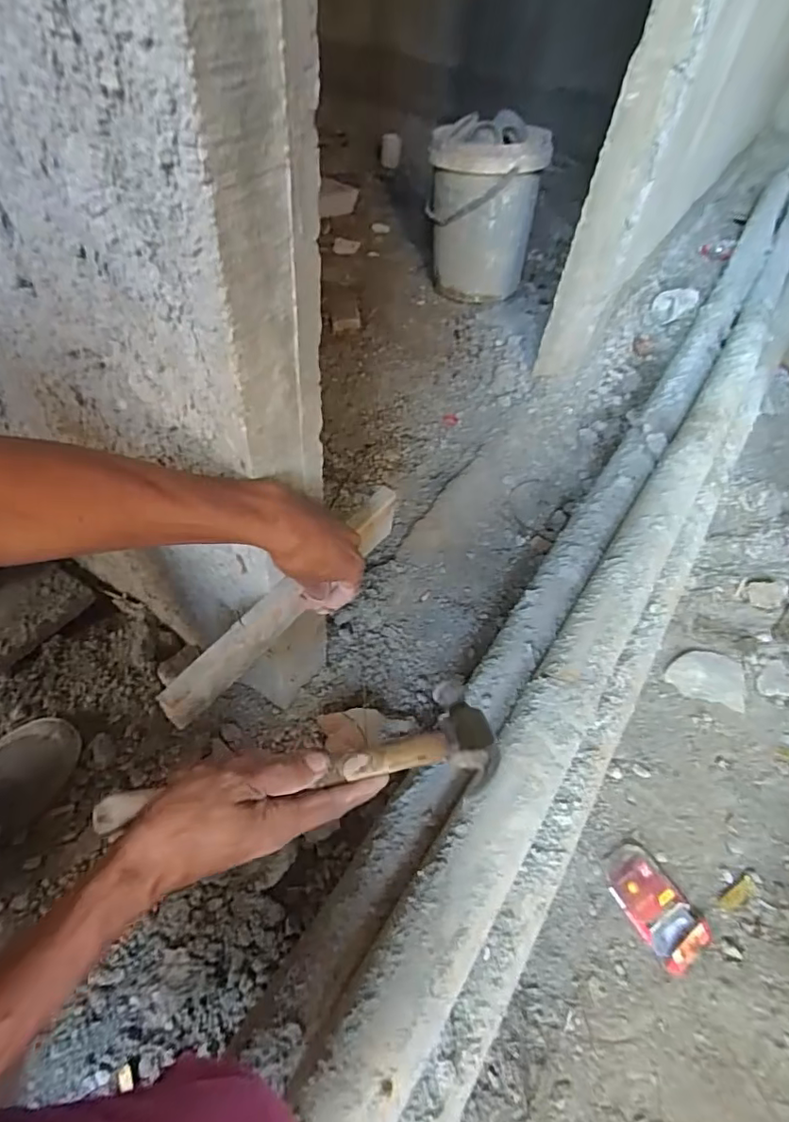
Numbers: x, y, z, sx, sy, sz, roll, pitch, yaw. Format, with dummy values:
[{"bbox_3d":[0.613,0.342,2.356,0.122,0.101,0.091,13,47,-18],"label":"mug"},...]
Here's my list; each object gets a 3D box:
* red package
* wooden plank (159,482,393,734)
[{"bbox_3d":[0.319,0.424,0.670,0.079,0.015,0.127,-28,58,-23],"label":"red package"},{"bbox_3d":[-0.098,0.033,0.549,0.023,0.053,0.324,29,52,19],"label":"wooden plank"}]

